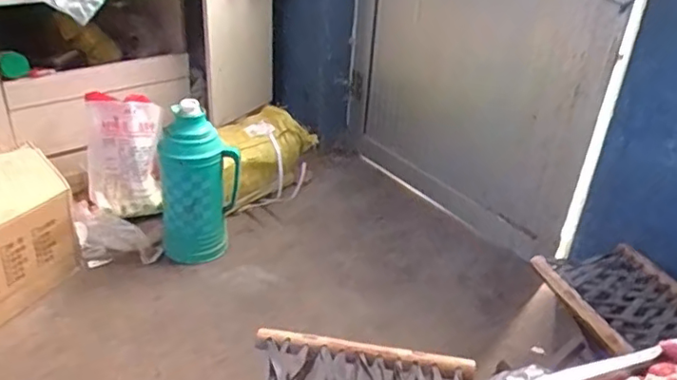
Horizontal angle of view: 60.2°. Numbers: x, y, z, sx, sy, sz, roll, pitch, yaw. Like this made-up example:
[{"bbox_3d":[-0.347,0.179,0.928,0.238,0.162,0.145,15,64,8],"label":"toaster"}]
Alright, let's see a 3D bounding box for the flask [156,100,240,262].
[{"bbox_3d":[-0.304,-0.016,1.287,0.157,0.382,0.127,1,33,-8],"label":"flask"}]

